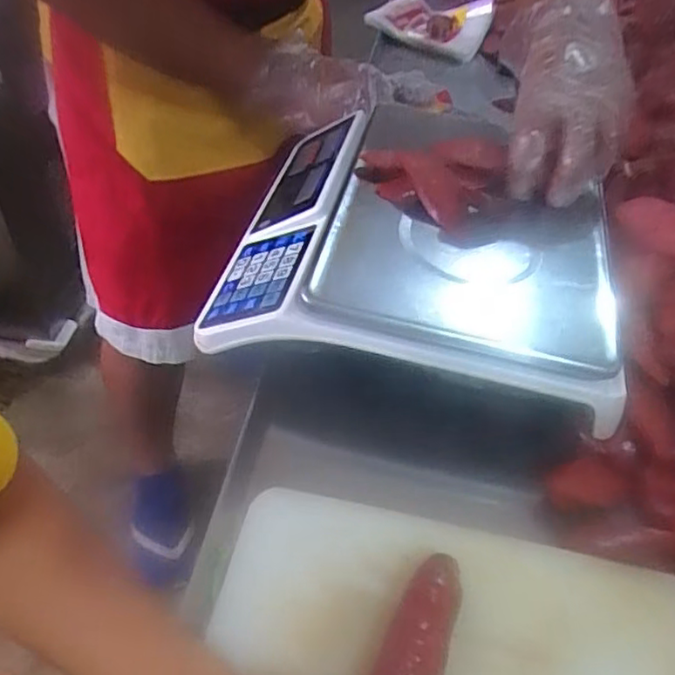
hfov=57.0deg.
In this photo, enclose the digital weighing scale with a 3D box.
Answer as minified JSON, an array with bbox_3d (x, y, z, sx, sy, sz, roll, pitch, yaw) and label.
[{"bbox_3d":[0.074,-0.104,0.573,0.327,0.080,0.338,12,47,7],"label":"digital weighing scale"}]

